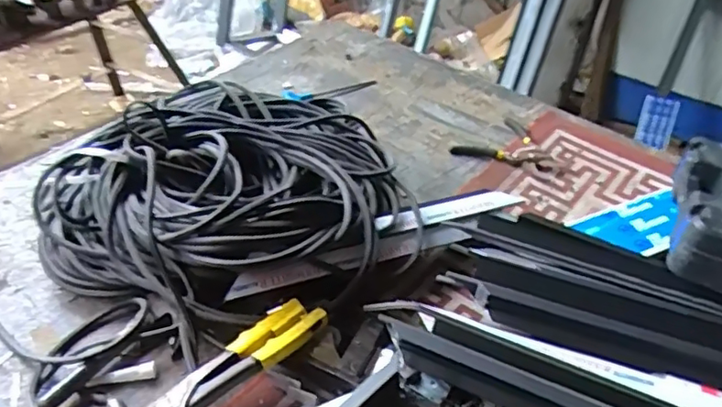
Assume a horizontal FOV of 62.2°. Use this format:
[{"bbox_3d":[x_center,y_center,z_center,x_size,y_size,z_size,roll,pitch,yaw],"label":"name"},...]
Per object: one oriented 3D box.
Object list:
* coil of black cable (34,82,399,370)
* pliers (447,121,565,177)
[{"bbox_3d":[-0.176,-0.014,0.814,0.413,0.130,0.394,3,40,-3],"label":"coil of black cable"},{"bbox_3d":[0.275,-0.110,1.086,0.195,0.027,0.102,15,42,14],"label":"pliers"}]

